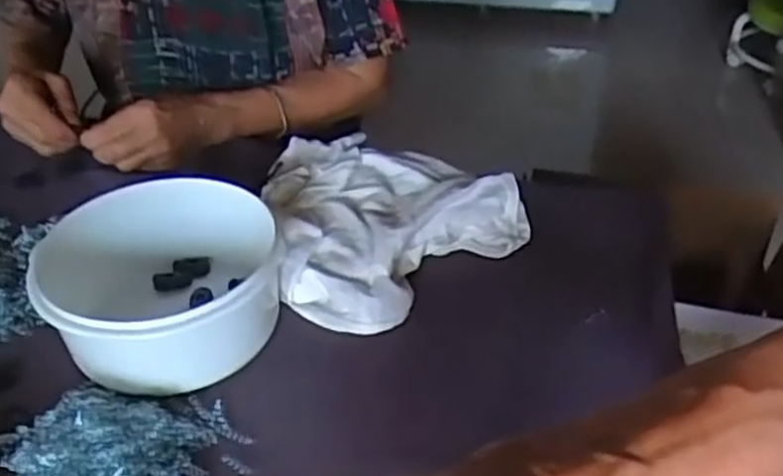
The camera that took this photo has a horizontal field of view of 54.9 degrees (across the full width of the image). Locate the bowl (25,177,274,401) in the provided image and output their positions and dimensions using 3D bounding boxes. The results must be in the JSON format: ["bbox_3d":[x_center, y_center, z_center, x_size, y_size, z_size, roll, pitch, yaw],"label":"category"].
[{"bbox_3d":[-0.157,0.034,0.527,0.145,0.077,0.149,-1,38,1],"label":"bowl"}]

